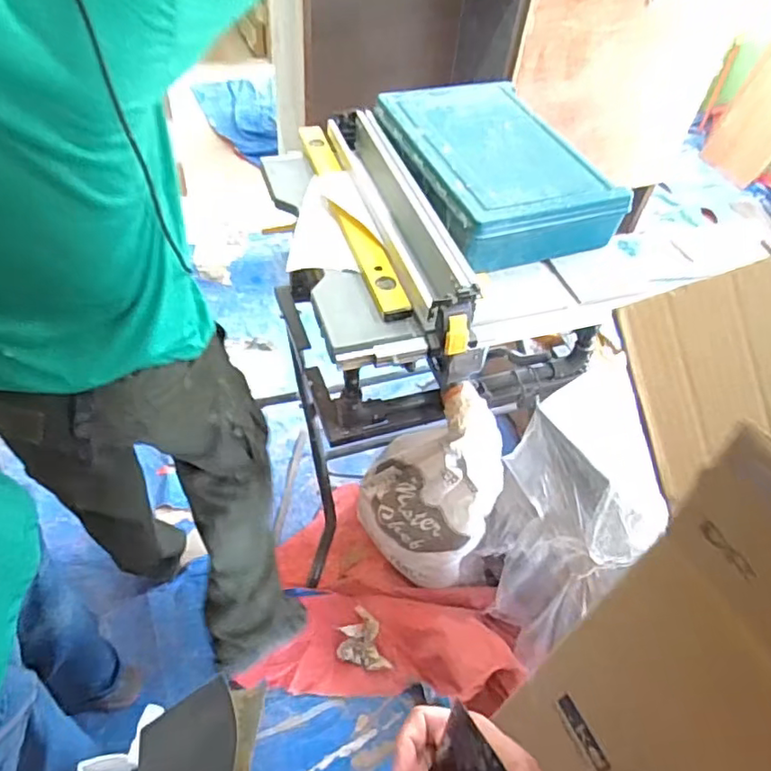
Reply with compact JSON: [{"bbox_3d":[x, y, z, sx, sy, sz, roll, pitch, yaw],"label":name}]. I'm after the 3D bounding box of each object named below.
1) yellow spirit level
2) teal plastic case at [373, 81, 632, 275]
[{"bbox_3d":[-0.077,-0.343,1.165,0.054,0.025,0.610,-11,52,-15],"label":"yellow spirit level"},{"bbox_3d":[0.199,-0.431,1.181,0.333,0.091,0.477,-17,54,-19],"label":"teal plastic case"}]

